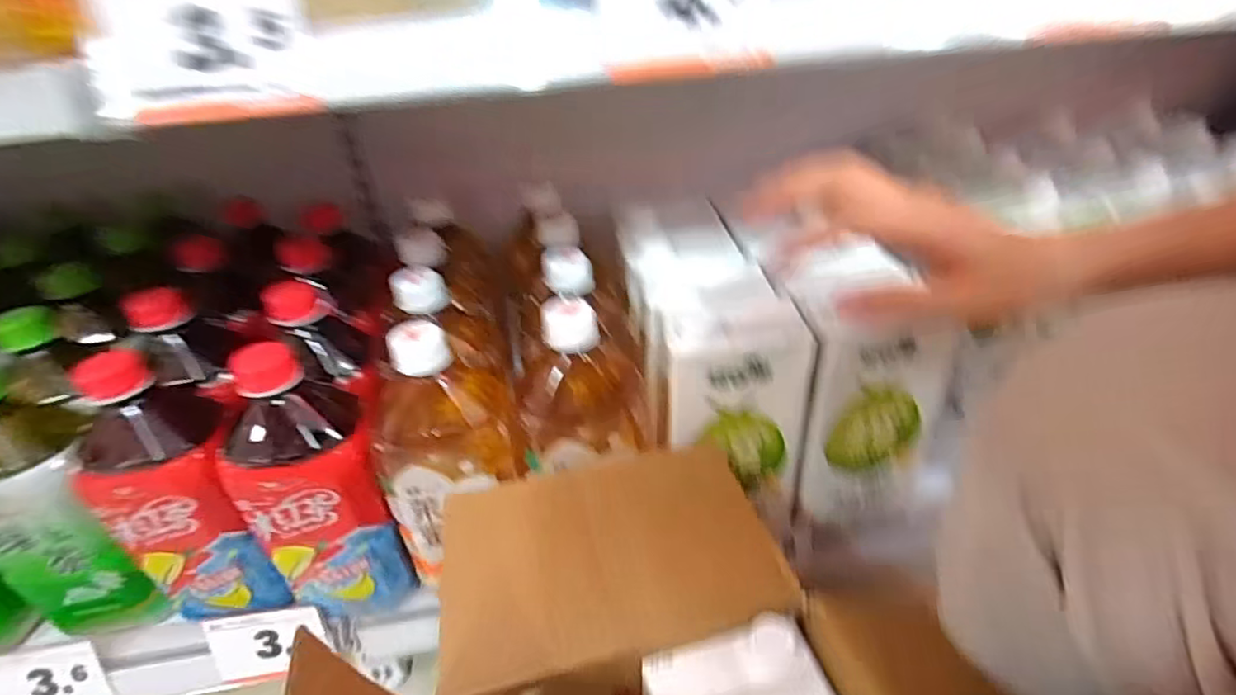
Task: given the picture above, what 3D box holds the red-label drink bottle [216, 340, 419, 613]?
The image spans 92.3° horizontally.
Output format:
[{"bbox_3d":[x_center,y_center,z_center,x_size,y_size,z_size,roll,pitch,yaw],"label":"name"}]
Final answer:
[{"bbox_3d":[-0.199,0.095,0.394,0.087,0.199,0.073,-28,42,-29],"label":"red-label drink bottle"}]

